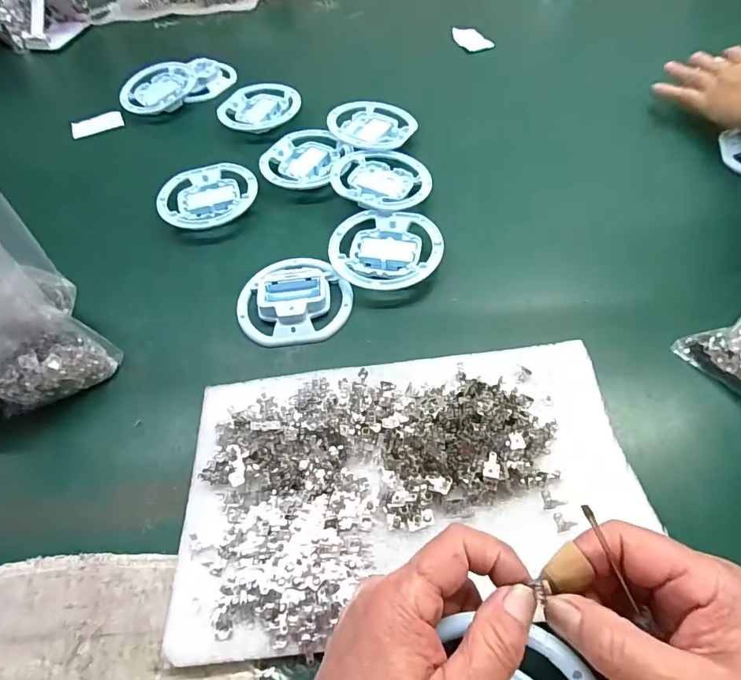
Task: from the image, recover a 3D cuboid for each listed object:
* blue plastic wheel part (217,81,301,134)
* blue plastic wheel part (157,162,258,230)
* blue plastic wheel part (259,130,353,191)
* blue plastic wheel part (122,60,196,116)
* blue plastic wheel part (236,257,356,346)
[{"bbox_3d":[-0.146,-0.309,0.613,0.103,0.018,0.095,-9,56,-2],"label":"blue plastic wheel part"},{"bbox_3d":[-0.176,-0.157,0.506,0.104,0.012,0.096,-2,56,3],"label":"blue plastic wheel part"},{"bbox_3d":[-0.075,-0.208,0.529,0.094,0.012,0.100,11,57,12],"label":"blue plastic wheel part"},{"bbox_3d":[-0.295,-0.351,0.654,0.097,0.032,0.098,-15,56,-6],"label":"blue plastic wheel part"},{"bbox_3d":[-0.069,-0.041,0.422,0.101,0.019,0.100,-4,56,2],"label":"blue plastic wheel part"}]

